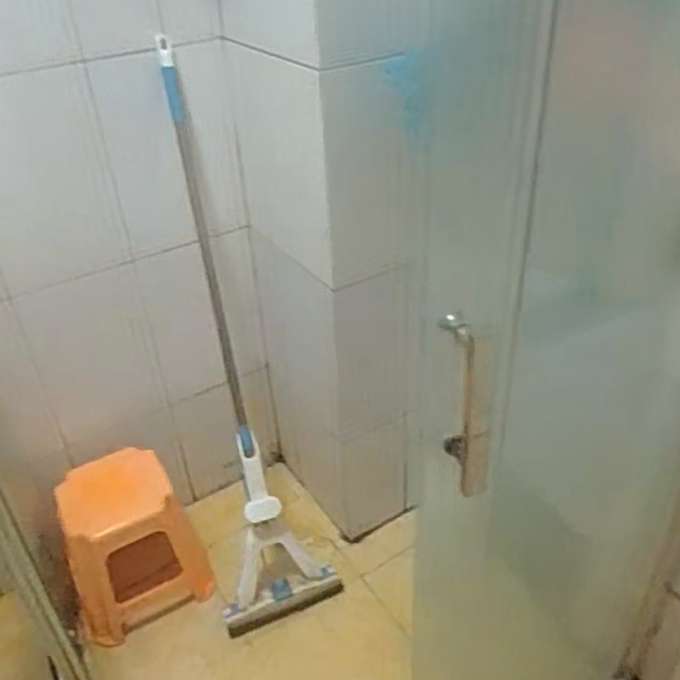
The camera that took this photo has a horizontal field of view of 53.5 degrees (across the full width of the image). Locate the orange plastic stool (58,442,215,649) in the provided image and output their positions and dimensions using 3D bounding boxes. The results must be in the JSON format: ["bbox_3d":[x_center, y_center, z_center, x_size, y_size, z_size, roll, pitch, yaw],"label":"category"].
[{"bbox_3d":[-0.469,0.461,1.530,0.286,0.333,0.229,-19,37,-20],"label":"orange plastic stool"}]

